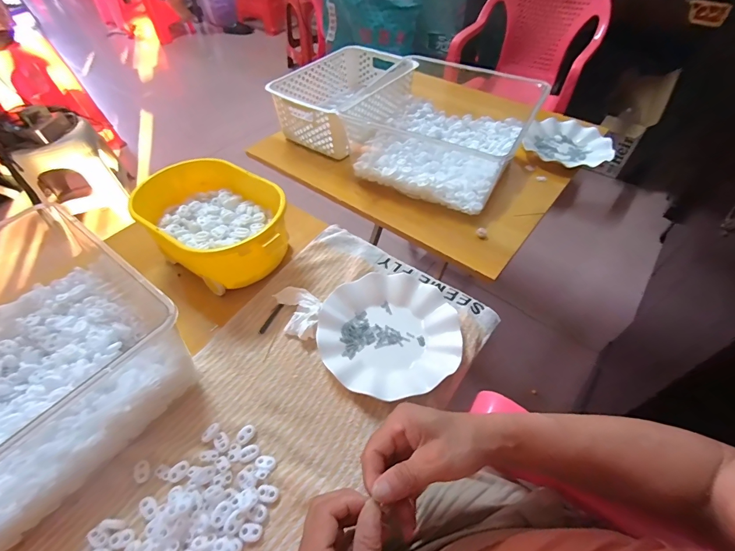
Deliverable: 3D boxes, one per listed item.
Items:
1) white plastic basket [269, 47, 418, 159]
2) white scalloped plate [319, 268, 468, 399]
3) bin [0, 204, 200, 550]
[{"bbox_3d":[-0.043,-0.396,0.822,0.231,0.106,0.300,26,55,21],"label":"white plastic basket"},{"bbox_3d":[0.028,0.073,0.479,0.178,0.030,0.181,-1,50,1],"label":"white scalloped plate"},{"bbox_3d":[-0.381,0.105,0.369,0.277,0.143,0.286,30,56,24],"label":"bin"}]

